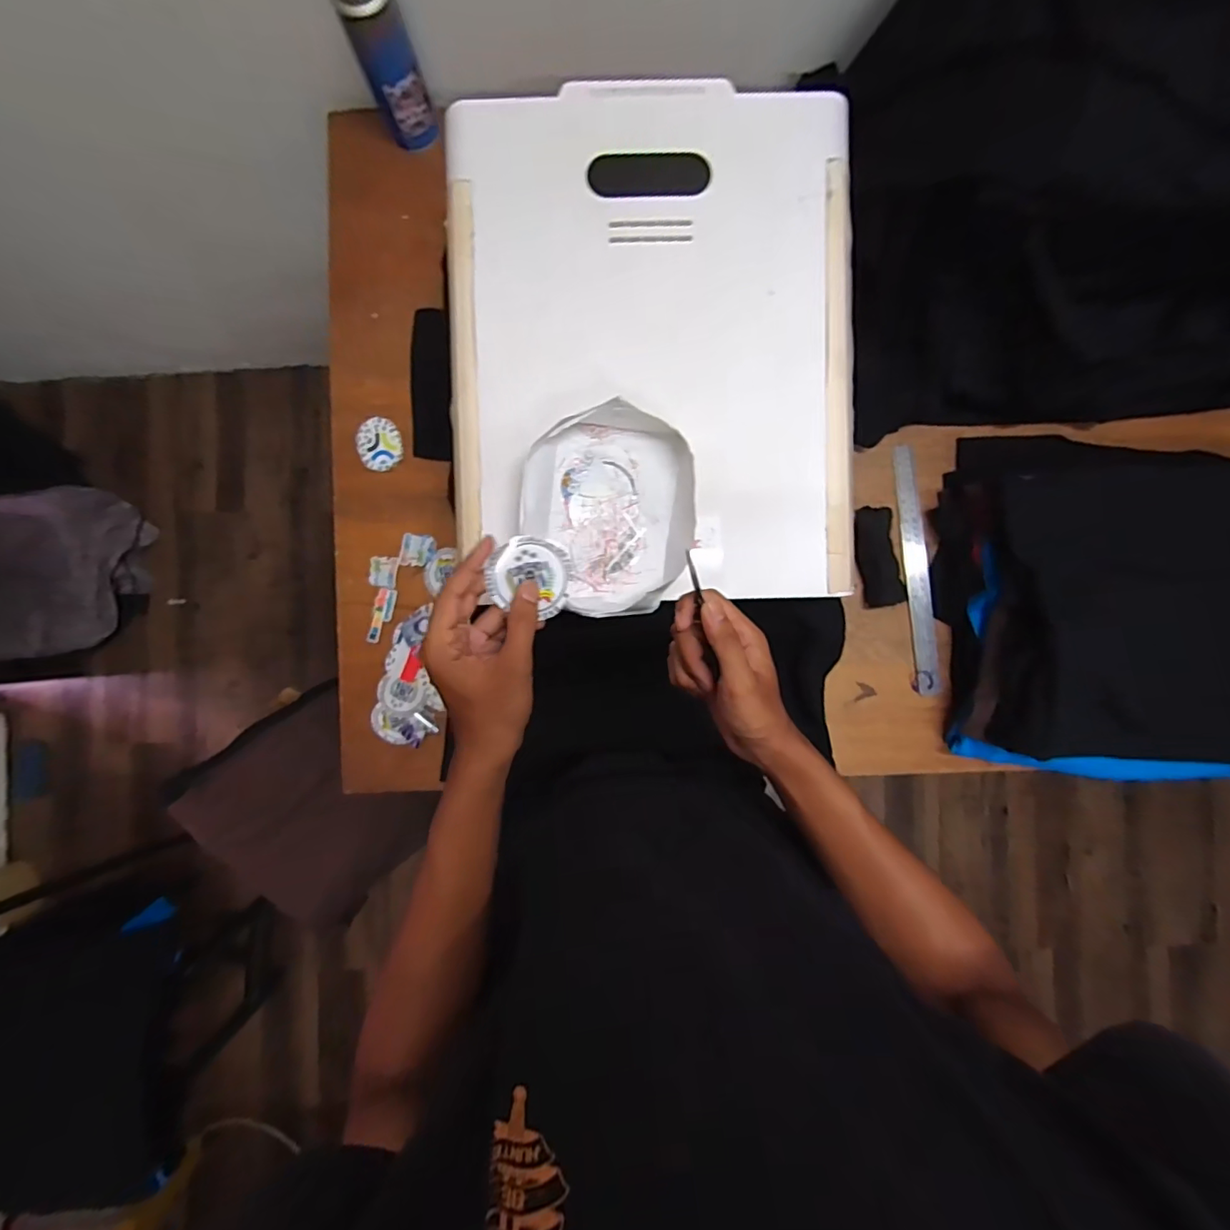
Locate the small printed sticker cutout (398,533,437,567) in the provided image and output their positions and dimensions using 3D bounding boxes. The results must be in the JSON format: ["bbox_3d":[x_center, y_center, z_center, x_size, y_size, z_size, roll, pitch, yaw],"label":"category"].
[{"bbox_3d":[-0.256,-0.084,0.705,0.042,0.007,0.041,9,89,-1],"label":"small printed sticker cutout"}]

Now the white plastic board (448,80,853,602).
[{"bbox_3d":[0.035,-0.272,0.542,0.394,0.025,0.492,-1,90,-1],"label":"white plastic board"}]

